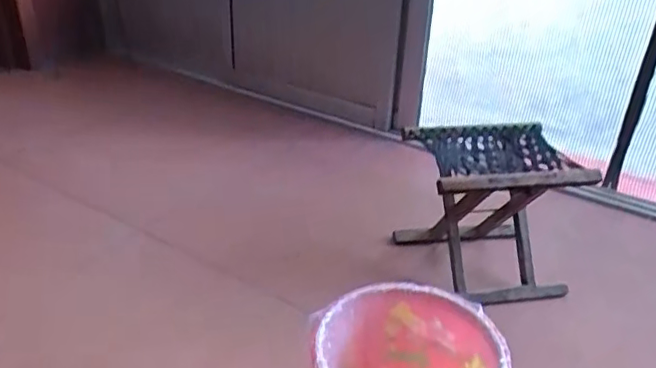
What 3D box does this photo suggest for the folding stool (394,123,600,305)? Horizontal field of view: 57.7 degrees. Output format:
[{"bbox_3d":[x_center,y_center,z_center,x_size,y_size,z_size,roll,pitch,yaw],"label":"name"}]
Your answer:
[{"bbox_3d":[0.331,0.061,1.265,0.302,0.299,0.262,-3,30,-9],"label":"folding stool"}]

